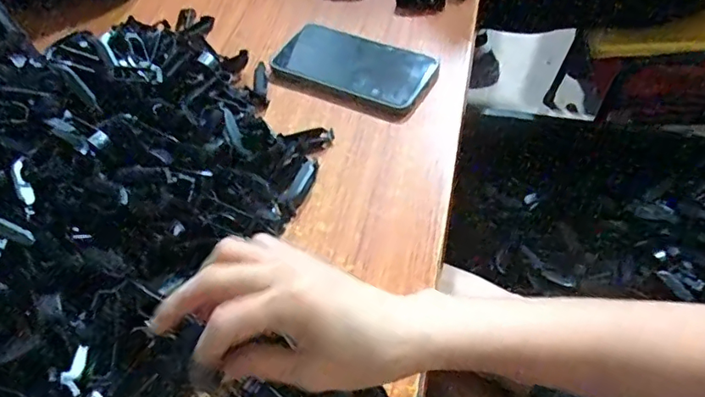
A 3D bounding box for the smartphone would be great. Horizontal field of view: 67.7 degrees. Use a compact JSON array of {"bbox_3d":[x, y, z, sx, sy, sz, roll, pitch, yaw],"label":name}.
[{"bbox_3d":[-0.004,-0.131,0.528,0.172,0.009,0.087,23,68,26],"label":"smartphone"}]

